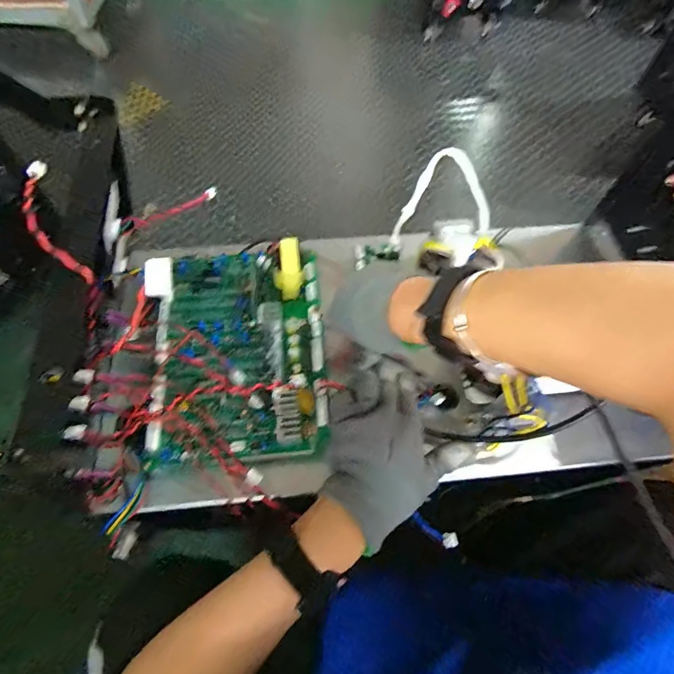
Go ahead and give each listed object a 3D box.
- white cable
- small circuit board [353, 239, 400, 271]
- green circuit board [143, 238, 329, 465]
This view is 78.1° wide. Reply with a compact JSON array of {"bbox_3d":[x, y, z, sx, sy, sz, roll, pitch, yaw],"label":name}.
[{"bbox_3d":[0.119,-0.147,0.452,0.106,0.096,0.048,-1,62,-2],"label":"white cable"},{"bbox_3d":[0.048,-0.099,0.493,0.054,0.016,0.031,-10,60,19],"label":"small circuit board"},{"bbox_3d":[-0.103,0.001,0.423,0.182,0.050,0.238,-4,62,-4],"label":"green circuit board"}]

